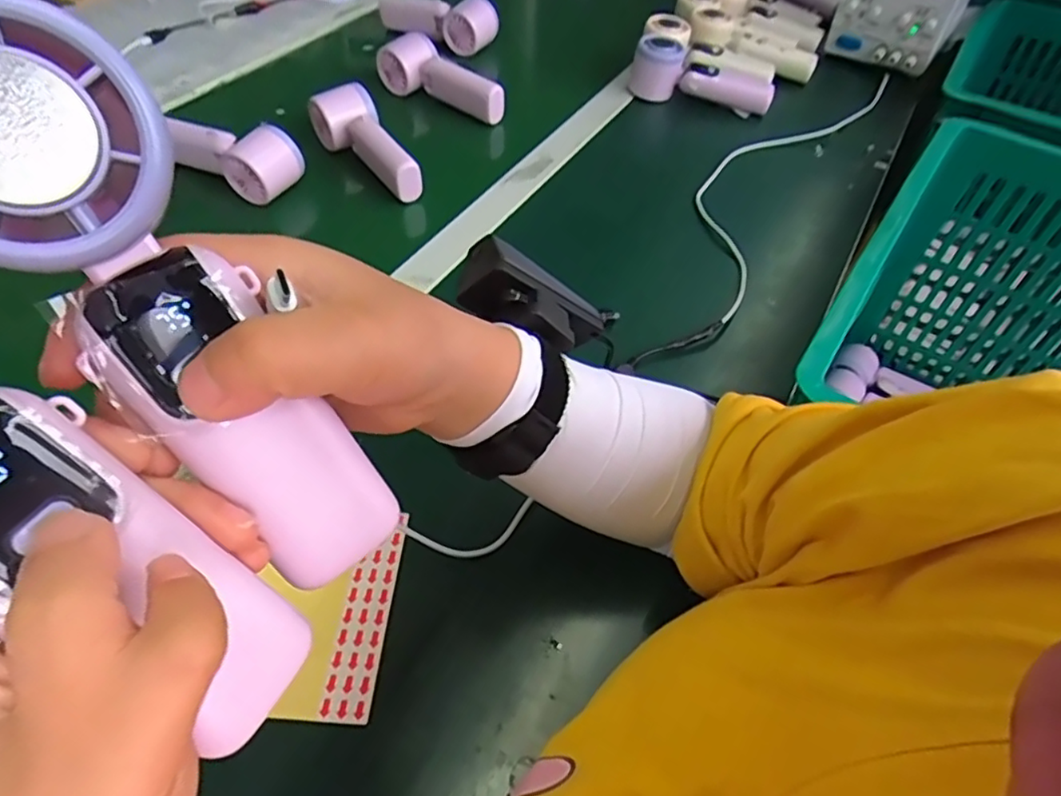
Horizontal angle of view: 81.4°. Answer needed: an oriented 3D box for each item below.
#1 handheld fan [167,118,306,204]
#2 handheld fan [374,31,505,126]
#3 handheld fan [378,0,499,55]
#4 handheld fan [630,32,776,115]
[{"bbox_3d":[-0.293,-0.237,0.610,0.135,0.053,0.051,19,53,13],"label":"handheld fan"},{"bbox_3d":[-0.108,-0.374,0.724,0.179,0.055,0.051,38,59,25],"label":"handheld fan"},{"bbox_3d":[-0.125,-0.520,0.843,0.180,0.056,0.058,30,56,20],"label":"handheld fan"},{"bbox_3d":[0.210,-0.387,0.754,0.171,0.071,0.050,18,53,12],"label":"handheld fan"}]

